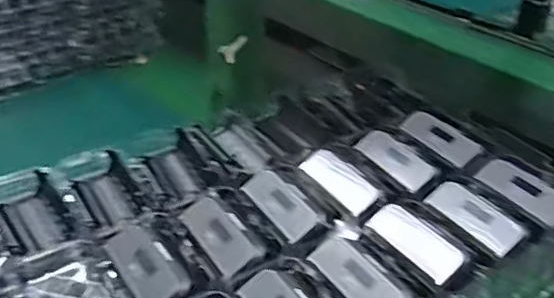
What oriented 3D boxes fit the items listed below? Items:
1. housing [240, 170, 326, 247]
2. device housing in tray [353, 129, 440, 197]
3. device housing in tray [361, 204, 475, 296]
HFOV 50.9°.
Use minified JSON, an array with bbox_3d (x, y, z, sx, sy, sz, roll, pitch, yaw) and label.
[{"bbox_3d":[0.006,0.043,0.458,0.034,0.010,0.080,-37,46,-10],"label":"housing"},{"bbox_3d":[0.103,0.009,0.506,0.031,0.004,0.083,-36,48,-13],"label":"device housing in tray"},{"bbox_3d":[0.104,0.073,0.428,0.035,0.023,0.078,-38,44,-11],"label":"device housing in tray"}]

